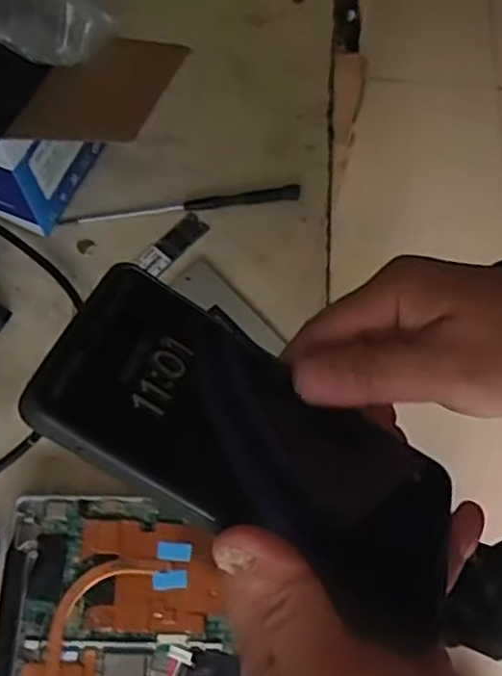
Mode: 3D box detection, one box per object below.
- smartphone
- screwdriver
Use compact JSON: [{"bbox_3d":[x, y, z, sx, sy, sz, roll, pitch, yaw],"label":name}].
[{"bbox_3d":[0.006,0.038,0.250,0.160,0.006,0.083,34,40,-12],"label":"smartphone"},{"bbox_3d":[-0.055,-0.106,0.547,0.187,0.008,0.014,-7,68,-5],"label":"screwdriver"}]

